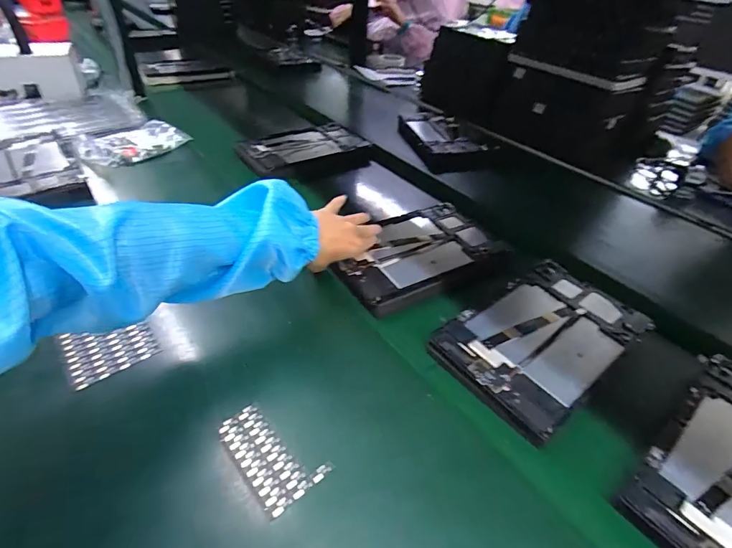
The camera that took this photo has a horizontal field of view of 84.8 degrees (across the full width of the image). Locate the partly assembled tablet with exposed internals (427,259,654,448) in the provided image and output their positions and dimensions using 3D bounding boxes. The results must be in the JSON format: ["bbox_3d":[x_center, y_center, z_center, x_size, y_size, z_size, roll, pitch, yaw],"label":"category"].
[{"bbox_3d":[0.203,0.073,0.464,0.240,0.024,0.144,-26,48,-31],"label":"partly assembled tablet with exposed internals"}]

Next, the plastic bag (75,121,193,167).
[{"bbox_3d":[-0.459,-0.260,0.800,0.193,0.035,0.133,-23,47,-29],"label":"plastic bag"}]

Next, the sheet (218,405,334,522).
[{"bbox_3d":[-0.086,0.158,0.360,0.056,0.004,0.097,-28,50,-33],"label":"sheet"}]

